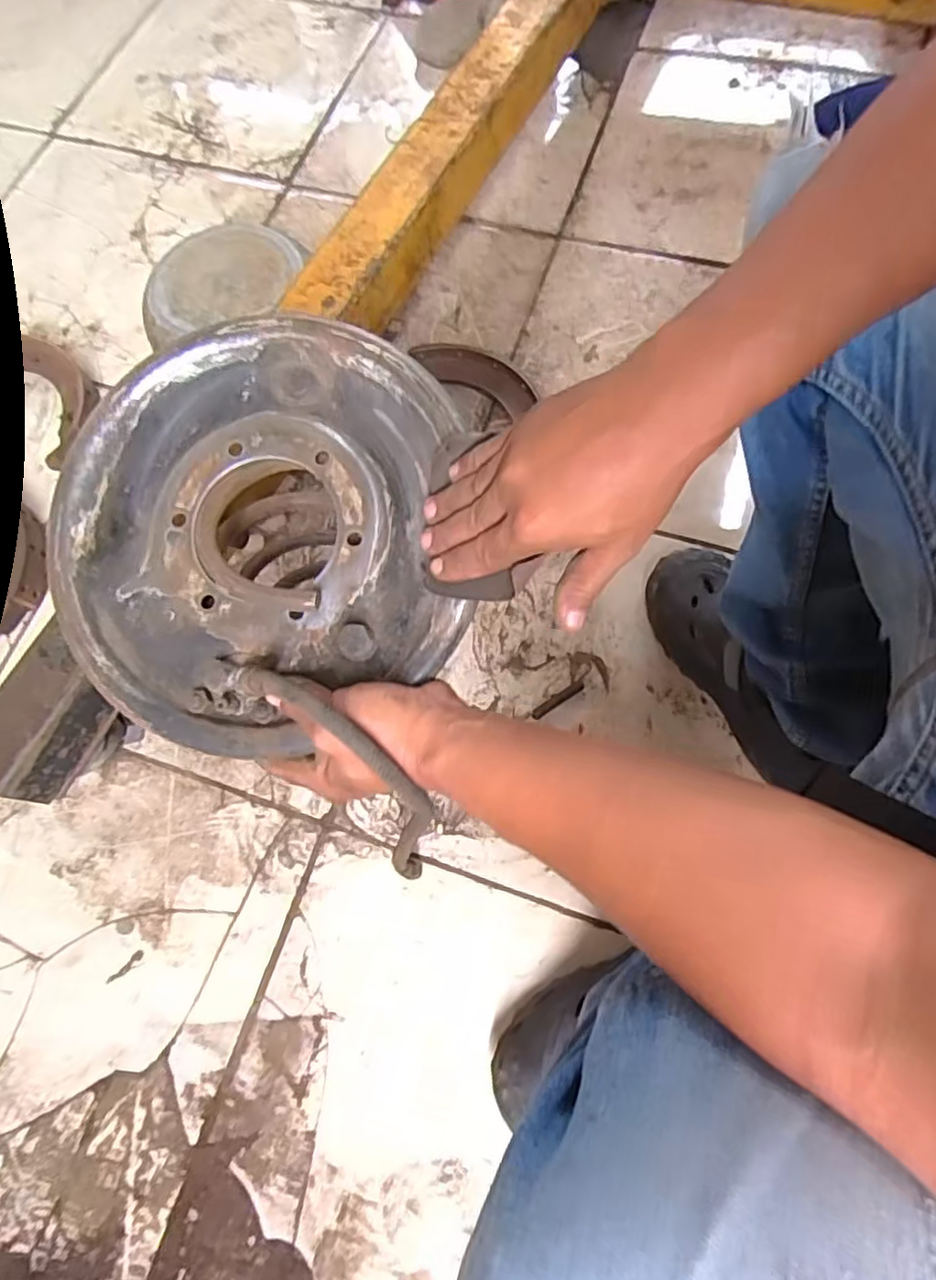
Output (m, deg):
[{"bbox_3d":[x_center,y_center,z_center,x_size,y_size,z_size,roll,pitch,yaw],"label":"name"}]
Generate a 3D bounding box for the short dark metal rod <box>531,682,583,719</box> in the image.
[{"bbox_3d":[0.092,0.062,0.661,0.061,0.007,0.010,-33,74,-10],"label":"short dark metal rod"}]

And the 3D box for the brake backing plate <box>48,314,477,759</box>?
[{"bbox_3d":[-0.125,-0.066,0.392,0.248,0.059,0.252,-4,72,-1],"label":"brake backing plate"}]

